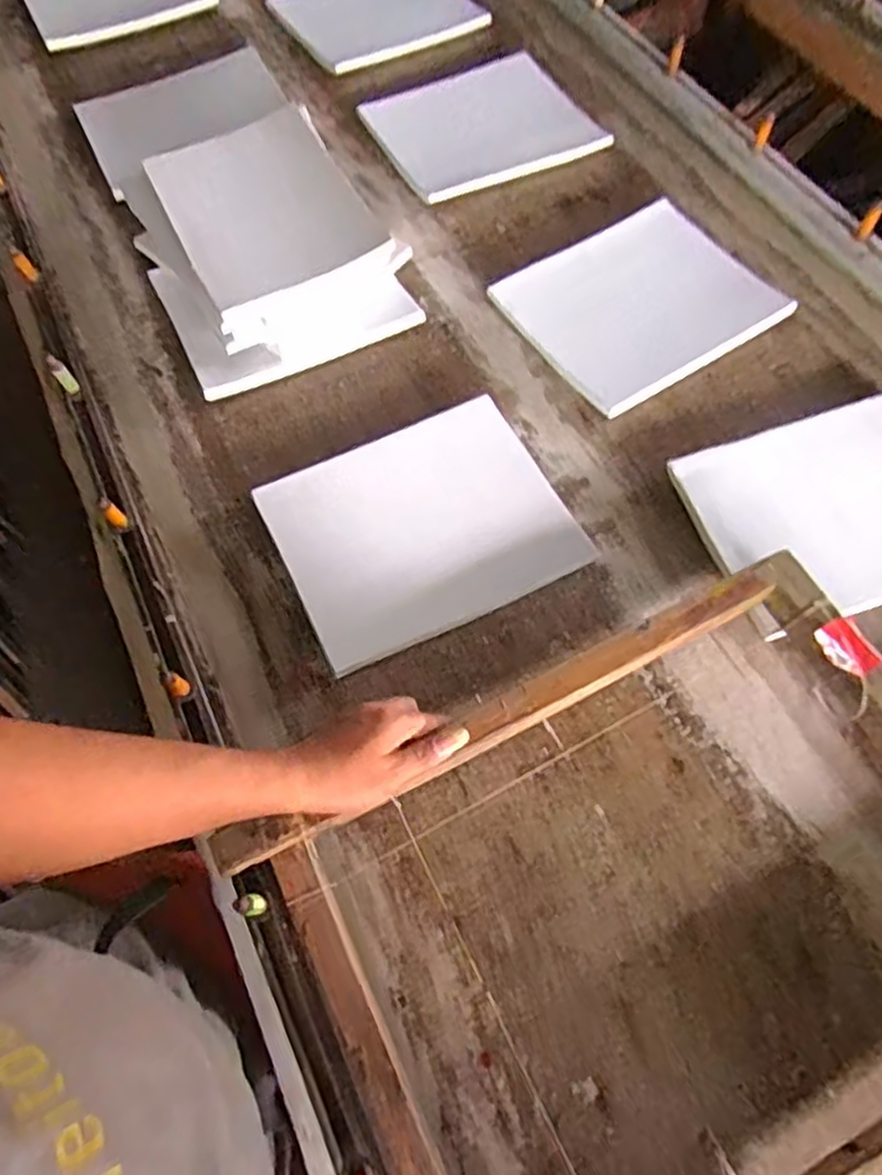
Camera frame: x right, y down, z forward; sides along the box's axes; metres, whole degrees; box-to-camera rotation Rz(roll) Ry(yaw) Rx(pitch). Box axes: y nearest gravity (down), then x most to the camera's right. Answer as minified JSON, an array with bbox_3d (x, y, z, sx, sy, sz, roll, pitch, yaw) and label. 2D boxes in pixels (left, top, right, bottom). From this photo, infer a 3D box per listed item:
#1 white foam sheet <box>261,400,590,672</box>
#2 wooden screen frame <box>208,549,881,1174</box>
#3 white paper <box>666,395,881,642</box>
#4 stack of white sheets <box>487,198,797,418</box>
[{"bbox_3d":[-0.021,-0.062,0.722,0.270,0.022,0.218,-25,66,-10],"label":"white foam sheet"},{"bbox_3d":[0.160,0.242,0.524,0.521,0.054,0.394,-26,66,-10],"label":"wooden screen frame"},{"bbox_3d":[0.391,-0.080,0.705,0.266,0.019,0.202,-18,65,-7],"label":"white paper"},{"bbox_3d":[0.224,-0.330,0.836,0.269,0.022,0.221,-30,67,-12],"label":"stack of white sheets"}]

